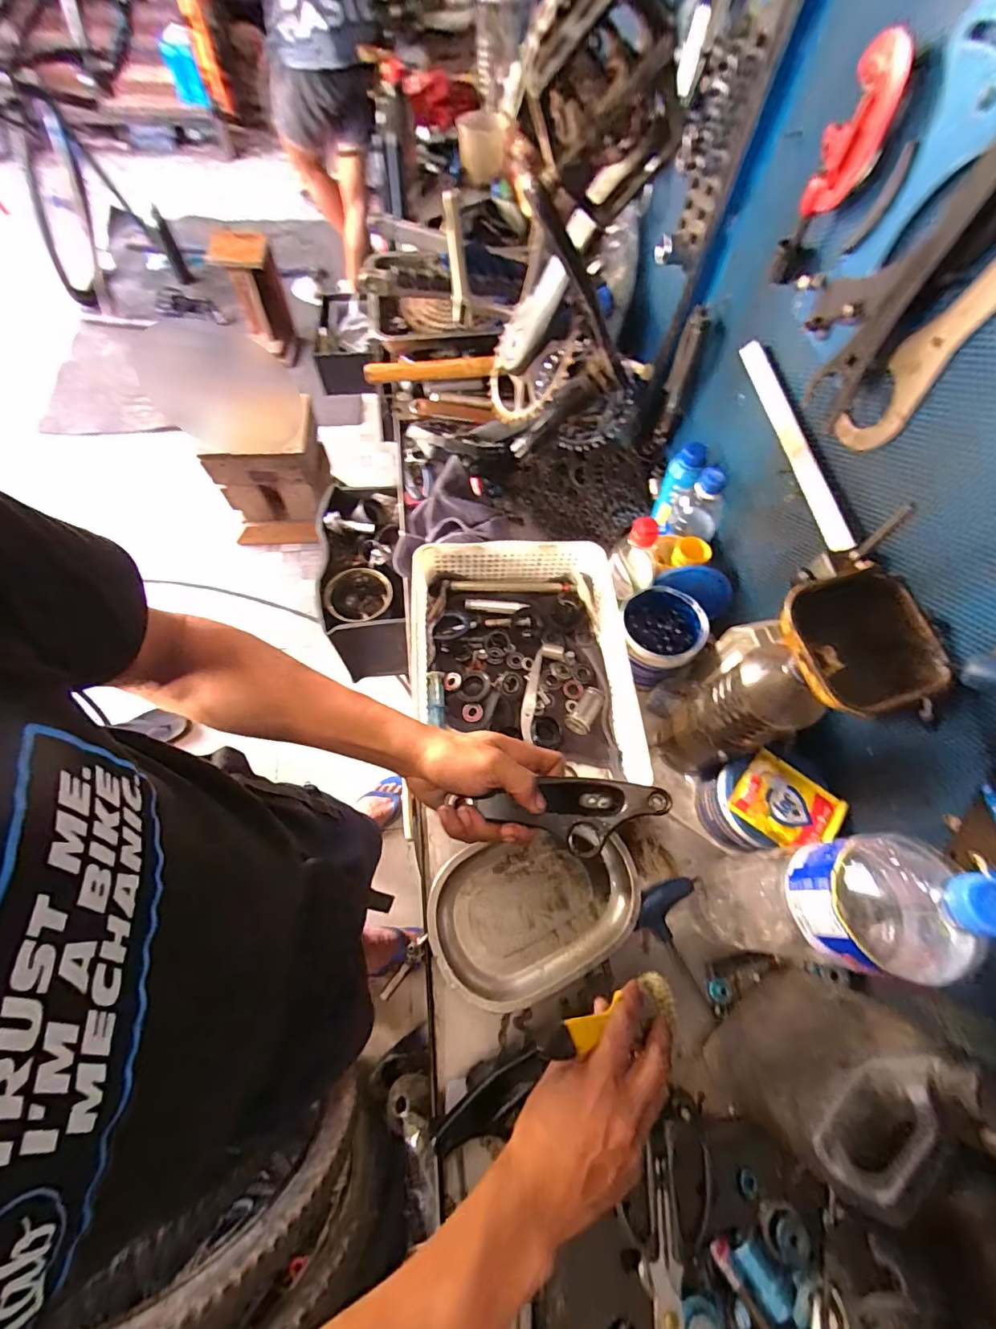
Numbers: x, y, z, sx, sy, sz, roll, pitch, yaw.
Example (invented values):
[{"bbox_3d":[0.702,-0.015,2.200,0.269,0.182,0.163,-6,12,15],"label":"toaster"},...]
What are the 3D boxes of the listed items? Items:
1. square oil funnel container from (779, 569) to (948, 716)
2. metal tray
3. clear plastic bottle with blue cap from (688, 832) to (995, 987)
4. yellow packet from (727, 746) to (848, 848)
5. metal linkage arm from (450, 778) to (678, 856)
[{"bbox_3d":[0.242,-0.010,0.338,0.090,0.052,0.094,-18,66,-11],"label":"square oil funnel container"},{"bbox_3d":[0.041,0.257,0.515,0.222,0.043,0.150,-12,65,-9],"label":"metal tray"},{"bbox_3d":[0.258,0.199,0.399,0.080,0.311,0.097,-1,64,-4],"label":"clear plastic bottle with blue cap"},{"bbox_3d":[0.292,0.141,0.491,0.094,0.009,0.083,41,69,16],"label":"yellow packet"},{"bbox_3d":[0.063,0.127,0.404,0.149,0.034,0.058,-4,64,1],"label":"metal linkage arm"}]

